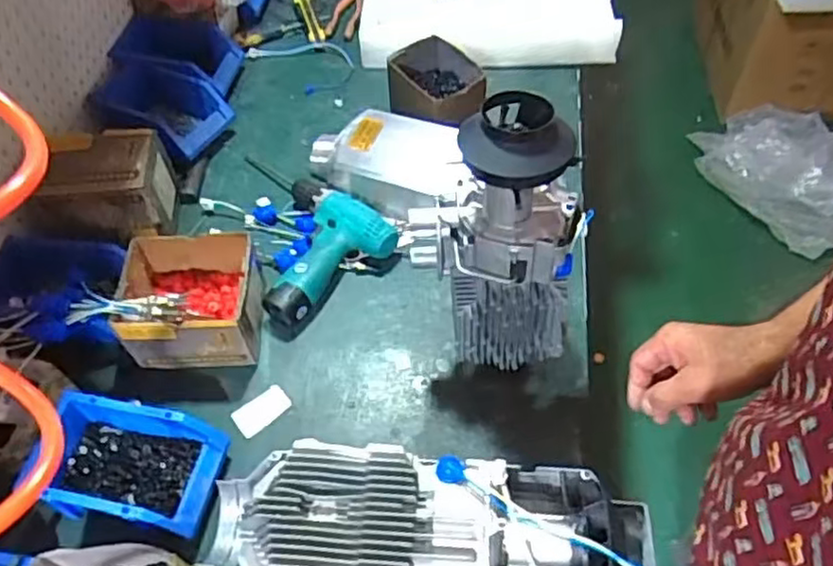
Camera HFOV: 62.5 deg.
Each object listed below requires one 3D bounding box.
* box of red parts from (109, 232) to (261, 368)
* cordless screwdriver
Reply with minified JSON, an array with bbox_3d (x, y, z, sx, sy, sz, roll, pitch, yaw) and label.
[{"bbox_3d":[-0.274,0.017,0.843,0.153,0.090,0.135,-4,54,0],"label":"box of red parts"},{"bbox_3d":[-0.154,-0.049,0.931,0.192,0.053,0.203,32,62,23],"label":"cordless screwdriver"}]

